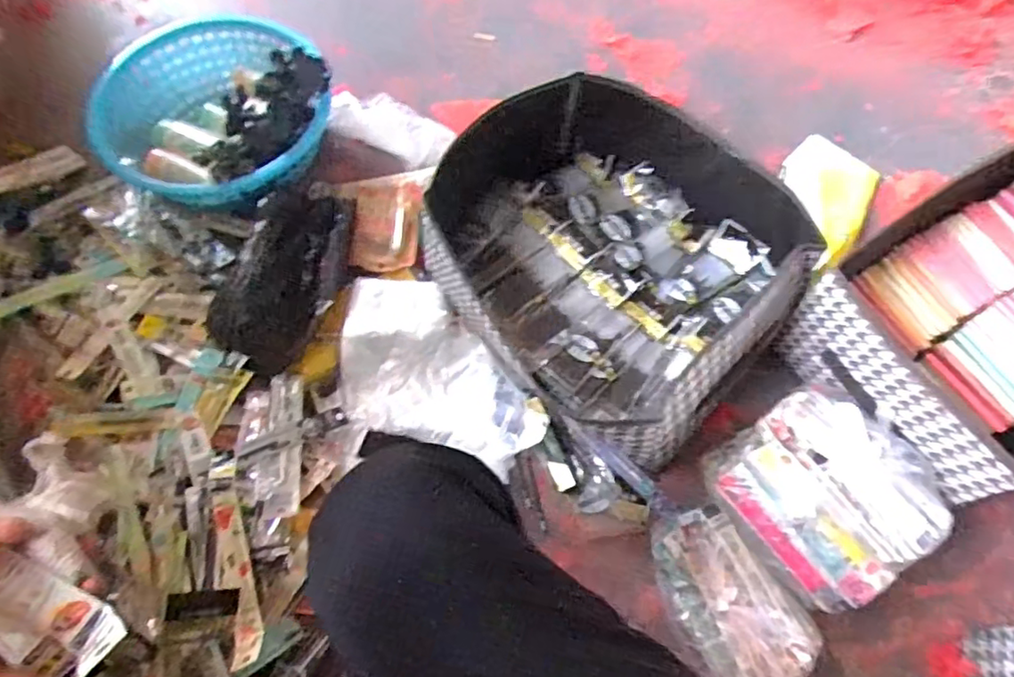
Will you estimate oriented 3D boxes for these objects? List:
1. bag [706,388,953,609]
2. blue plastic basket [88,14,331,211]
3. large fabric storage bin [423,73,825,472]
[{"bbox_3d":[0.351,0.151,0.660,0.193,0.117,0.194,-38,72,-16],"label":"bag"},{"bbox_3d":[-0.445,-0.362,0.975,0.350,0.166,0.324,0,66,-1],"label":"blue plastic basket"},{"bbox_3d":[0.108,-0.110,0.766,0.437,0.141,0.373,39,71,15],"label":"large fabric storage bin"}]

